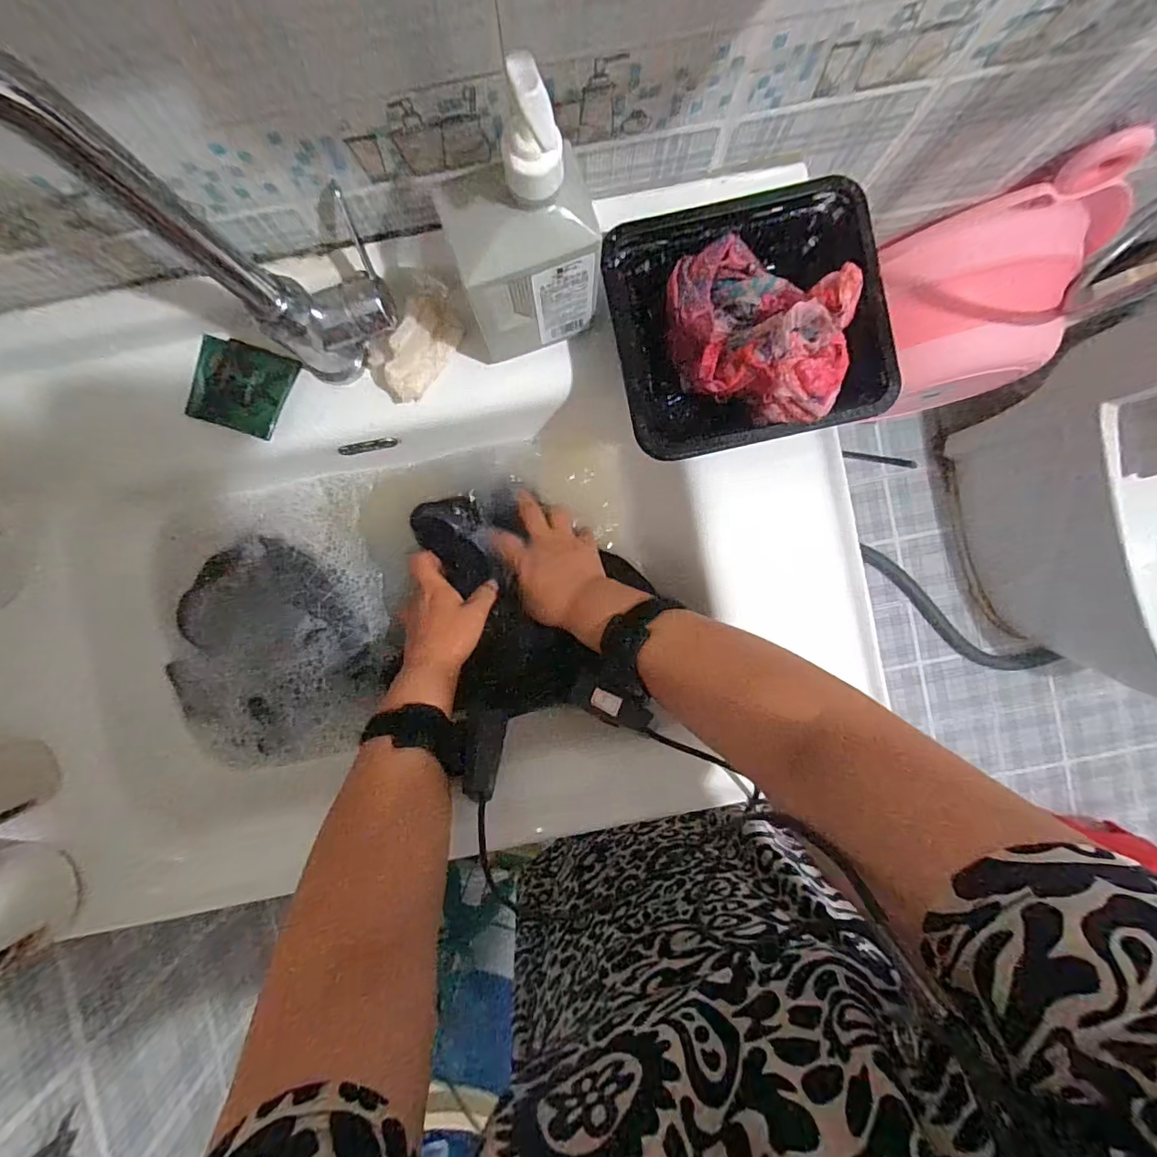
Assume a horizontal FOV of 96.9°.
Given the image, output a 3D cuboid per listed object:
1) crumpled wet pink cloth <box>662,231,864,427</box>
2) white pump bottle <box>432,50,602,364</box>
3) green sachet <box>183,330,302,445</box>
[{"bbox_3d":[0.128,-0.176,0.365,0.139,0.068,0.106,21,91,-1],"label":"crumpled wet pink cloth"},{"bbox_3d":[-0.036,-0.210,0.315,0.087,0.193,0.056,-21,91,-1],"label":"white pump bottle"},{"bbox_3d":[-0.276,-0.156,0.415,0.081,0.015,0.069,20,91,-1],"label":"green sachet"}]

